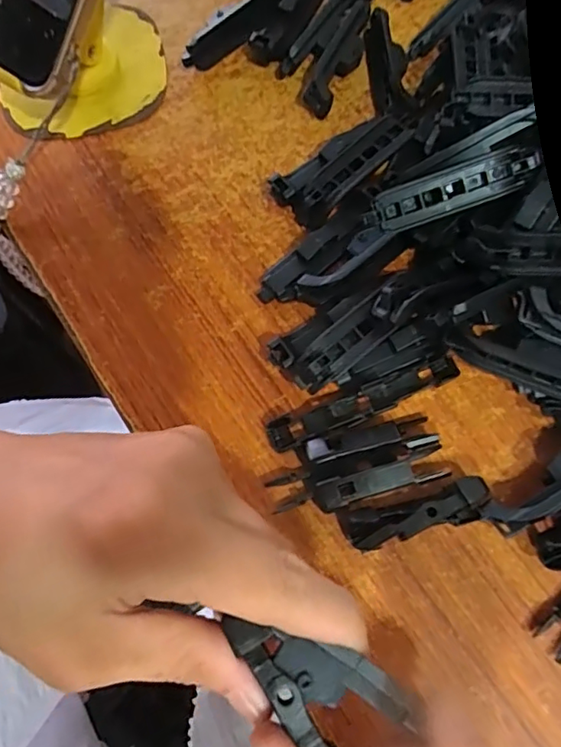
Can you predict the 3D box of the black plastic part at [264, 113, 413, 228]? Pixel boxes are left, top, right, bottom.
[{"bbox_3d":[0.033,-0.105,0.277,0.077,0.016,0.030,-41,75,-11],"label":"black plastic part"}]

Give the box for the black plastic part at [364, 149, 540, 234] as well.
[{"bbox_3d":[0.074,-0.079,0.241,0.072,0.005,0.019,-17,114,10],"label":"black plastic part"}]

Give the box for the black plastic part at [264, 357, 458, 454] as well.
[{"bbox_3d":[0.037,0.013,0.241,0.087,0.011,0.015,-22,72,-6],"label":"black plastic part"}]

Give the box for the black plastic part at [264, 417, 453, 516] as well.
[{"bbox_3d":[0.032,0.039,0.231,0.072,0.014,0.028,-15,72,-4],"label":"black plastic part"}]

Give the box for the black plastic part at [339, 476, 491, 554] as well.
[{"bbox_3d":[0.055,0.057,0.223,0.058,0.017,0.016,-16,72,-4],"label":"black plastic part"}]

